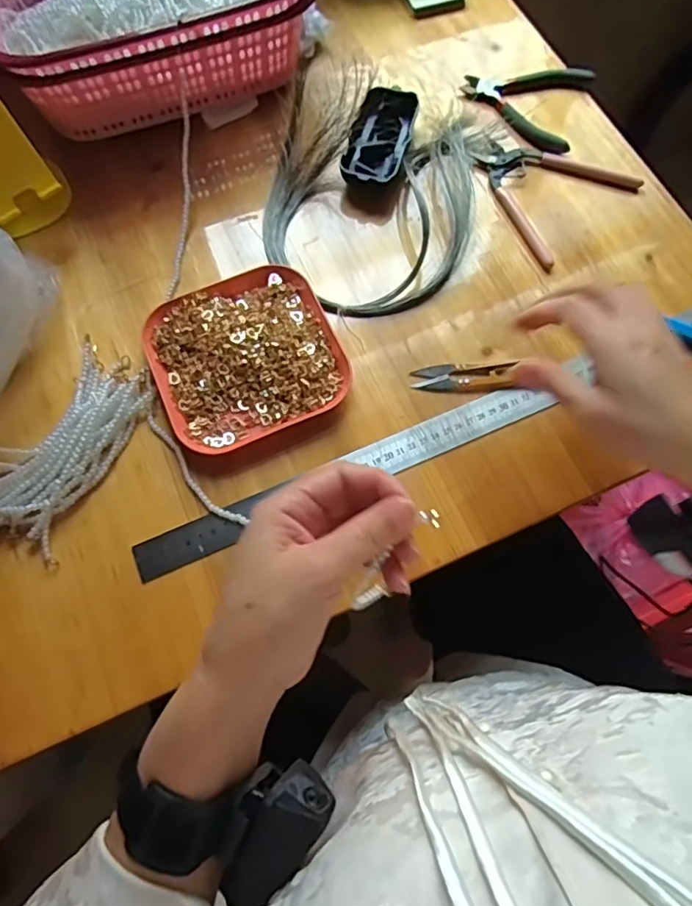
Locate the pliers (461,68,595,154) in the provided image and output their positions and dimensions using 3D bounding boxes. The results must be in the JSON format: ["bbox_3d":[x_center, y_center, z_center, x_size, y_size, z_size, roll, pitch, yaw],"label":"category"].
[{"bbox_3d":[0.172,-0.347,0.554,0.114,0.015,0.108,19,72,6],"label":"pliers"}]

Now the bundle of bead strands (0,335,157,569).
[{"bbox_3d":[-0.221,-0.012,0.429,0.092,0.024,0.160,22,72,7],"label":"bundle of bead strands"}]

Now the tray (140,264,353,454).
[{"bbox_3d":[-0.080,-0.078,0.454,0.142,0.023,0.138,-23,72,-8],"label":"tray"}]

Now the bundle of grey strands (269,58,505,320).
[{"bbox_3d":[0.024,-0.241,0.499,0.189,0.047,0.257,15,71,5],"label":"bundle of grey strands"}]

